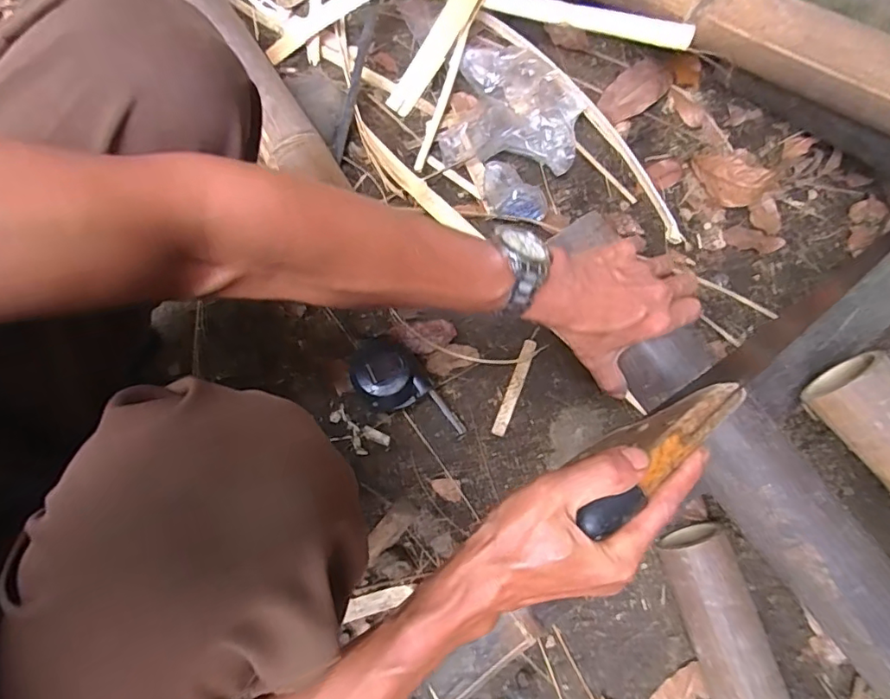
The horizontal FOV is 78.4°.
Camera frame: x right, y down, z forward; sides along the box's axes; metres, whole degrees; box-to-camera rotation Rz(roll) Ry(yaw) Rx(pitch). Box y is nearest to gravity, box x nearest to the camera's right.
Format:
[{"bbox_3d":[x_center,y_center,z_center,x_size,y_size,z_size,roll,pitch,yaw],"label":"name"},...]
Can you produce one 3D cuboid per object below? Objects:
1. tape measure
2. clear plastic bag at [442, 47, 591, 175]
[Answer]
[{"bbox_3d":[-0.045,0.049,0.575,0.071,0.046,0.132,-32,79,-8],"label":"tape measure"},{"bbox_3d":[0.089,-0.305,0.704,0.174,0.036,0.169,16,79,3],"label":"clear plastic bag"}]

